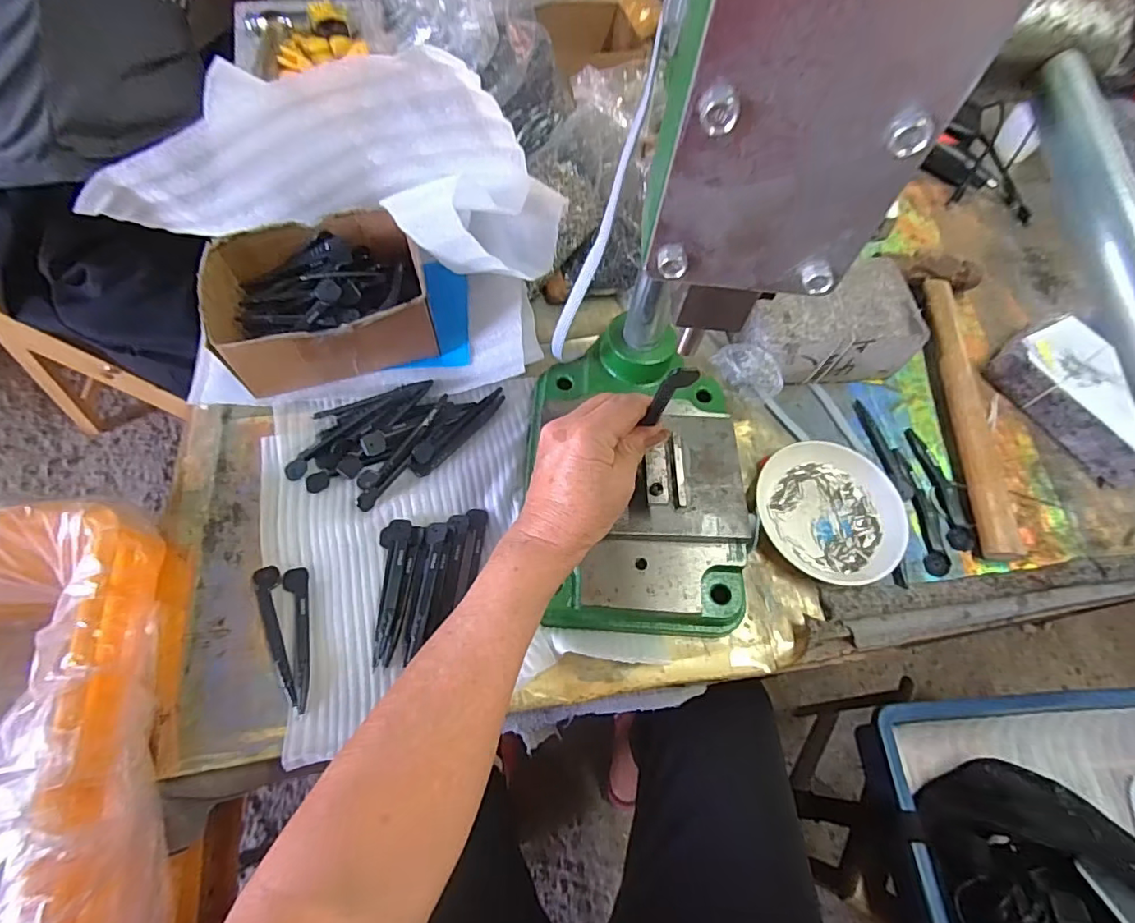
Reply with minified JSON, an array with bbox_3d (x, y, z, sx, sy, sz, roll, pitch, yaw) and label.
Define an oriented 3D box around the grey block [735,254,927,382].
[{"bbox_3d":[0.228,-0.124,0.510,0.161,0.067,0.096,-7,62,-8],"label":"grey block"}]

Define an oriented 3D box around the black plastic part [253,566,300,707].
[{"bbox_3d":[-0.200,0.118,0.377,0.016,0.004,0.101,-19,67,-14],"label":"black plastic part"}]

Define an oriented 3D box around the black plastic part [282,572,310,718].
[{"bbox_3d":[-0.183,0.119,0.376,0.016,0.004,0.099,-14,66,-12],"label":"black plastic part"}]

